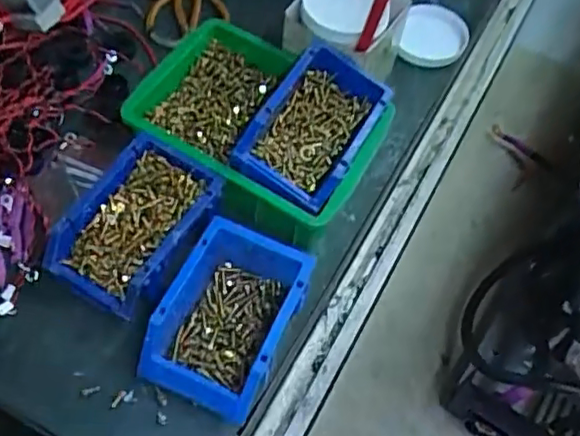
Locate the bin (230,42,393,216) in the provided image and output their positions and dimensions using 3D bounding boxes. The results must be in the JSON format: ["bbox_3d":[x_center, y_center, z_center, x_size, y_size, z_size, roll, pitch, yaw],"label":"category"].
[{"bbox_3d":[0.030,-0.098,0.660,0.120,0.056,0.188,27,61,11],"label":"bin"}]

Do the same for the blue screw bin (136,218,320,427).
[{"bbox_3d":[-0.057,0.093,0.579,0.113,0.068,0.158,22,60,8],"label":"blue screw bin"}]

